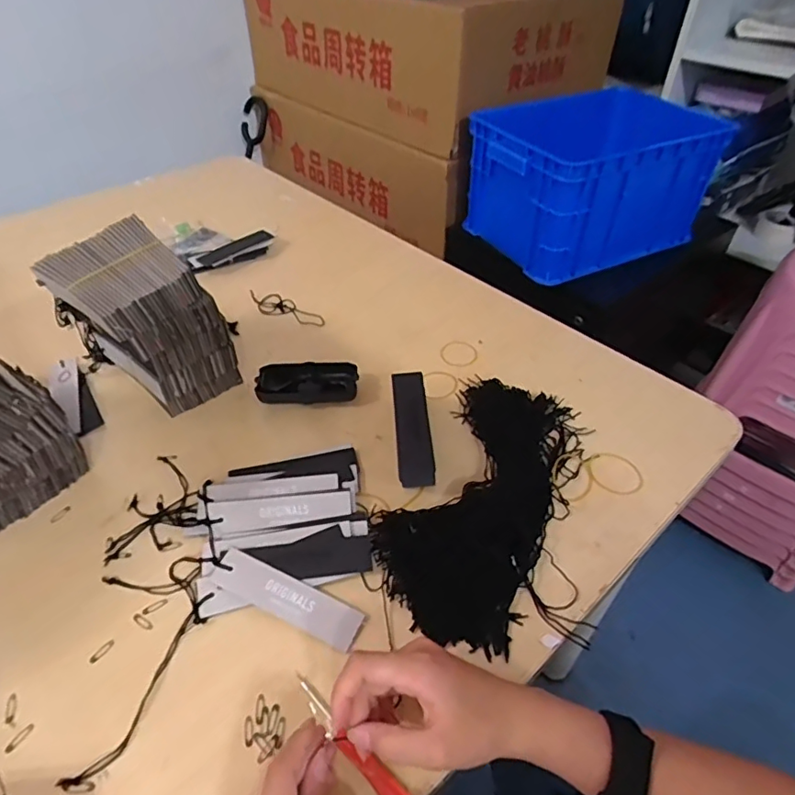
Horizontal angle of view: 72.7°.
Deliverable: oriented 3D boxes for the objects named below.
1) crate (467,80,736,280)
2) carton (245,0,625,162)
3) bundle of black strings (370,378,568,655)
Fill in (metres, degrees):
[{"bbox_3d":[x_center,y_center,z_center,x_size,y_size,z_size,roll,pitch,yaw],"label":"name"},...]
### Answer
[{"bbox_3d":[0.363,-0.435,1.067,0.406,0.206,0.333,-25,49,-24],"label":"crate"},{"bbox_3d":[0.079,-0.897,1.356,0.602,0.246,0.781,-30,51,-28],"label":"carton"},{"bbox_3d":[0.079,0.076,0.506,0.129,0.031,0.287,18,47,18],"label":"bundle of black strings"}]

